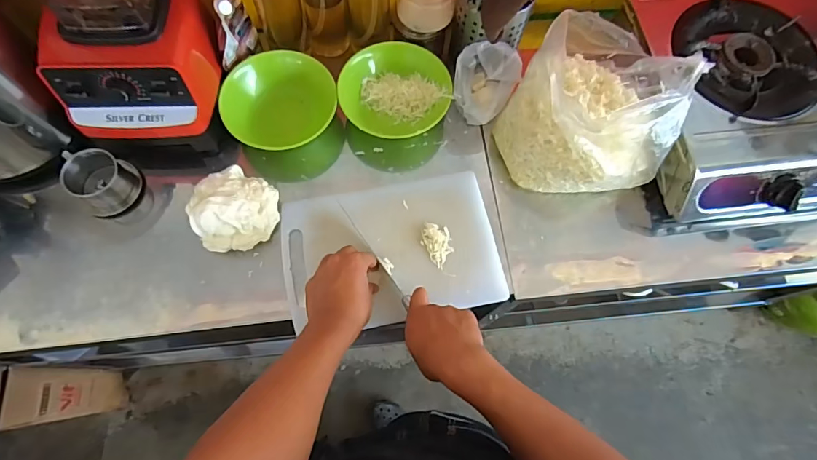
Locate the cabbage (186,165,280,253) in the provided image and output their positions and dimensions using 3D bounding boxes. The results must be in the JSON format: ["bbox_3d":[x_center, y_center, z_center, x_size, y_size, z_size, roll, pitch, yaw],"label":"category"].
[{"bbox_3d":[-0.247,-0.033,0.634,0.115,0.080,0.113,1,70,-2],"label":"cabbage"}]

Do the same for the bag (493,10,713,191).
[{"bbox_3d":[0.256,-0.168,0.635,0.218,0.163,0.181,15,70,3],"label":"bag"}]

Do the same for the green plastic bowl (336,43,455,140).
[{"bbox_3d":[-0.025,-0.208,0.693,0.159,0.078,0.142,31,71,9],"label":"green plastic bowl"}]

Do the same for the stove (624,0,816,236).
[{"bbox_3d":[0.675,-0.230,0.716,0.627,0.150,0.377,-6,70,-5],"label":"stove"}]

